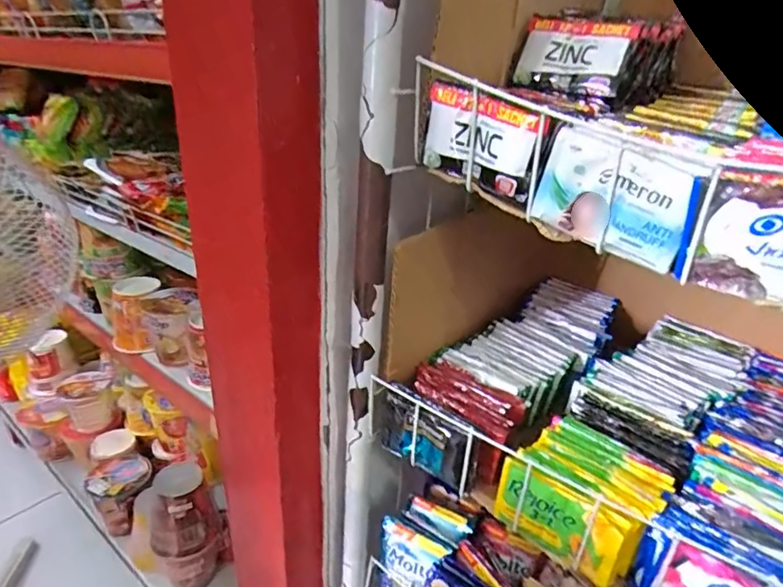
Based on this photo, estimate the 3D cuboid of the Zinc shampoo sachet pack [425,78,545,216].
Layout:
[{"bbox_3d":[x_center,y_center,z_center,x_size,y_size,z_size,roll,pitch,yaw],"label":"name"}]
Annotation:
[{"bbox_3d":[0.060,-0.102,0.347,0.089,0.070,0.012,20,30,31],"label":"Zinc shampoo sachet pack"}]

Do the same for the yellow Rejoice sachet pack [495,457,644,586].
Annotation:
[{"bbox_3d":[0.128,0.170,0.378,0.097,0.063,0.018,21,31,32],"label":"yellow Rejoice sachet pack"}]

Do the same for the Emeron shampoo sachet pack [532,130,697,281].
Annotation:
[{"bbox_3d":[0.133,-0.057,0.302,0.090,0.067,0.011,20,30,31],"label":"Emeron shampoo sachet pack"}]

